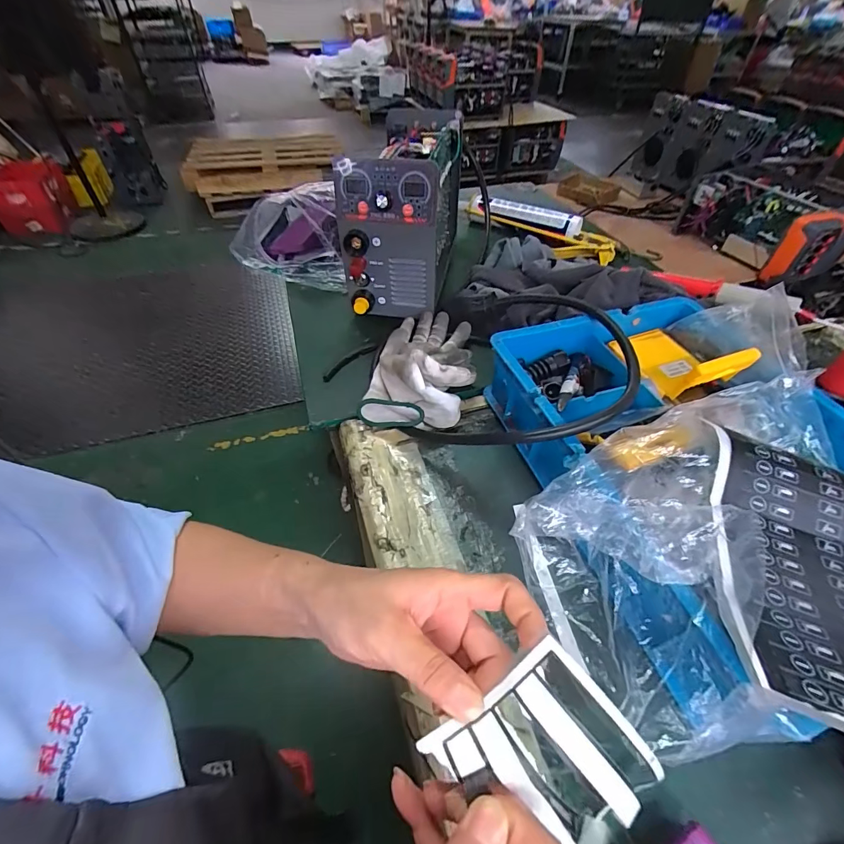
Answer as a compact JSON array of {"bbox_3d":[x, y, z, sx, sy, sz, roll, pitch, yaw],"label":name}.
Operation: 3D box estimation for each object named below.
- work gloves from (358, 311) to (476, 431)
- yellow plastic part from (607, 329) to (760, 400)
[{"bbox_3d":[0.001,-0.078,0.486,0.120,0.080,0.186,5,48,3],"label":"work gloves"},{"bbox_3d":[0.282,-0.077,0.451,0.087,0.052,0.115,-18,50,-17],"label":"yellow plastic part"}]

